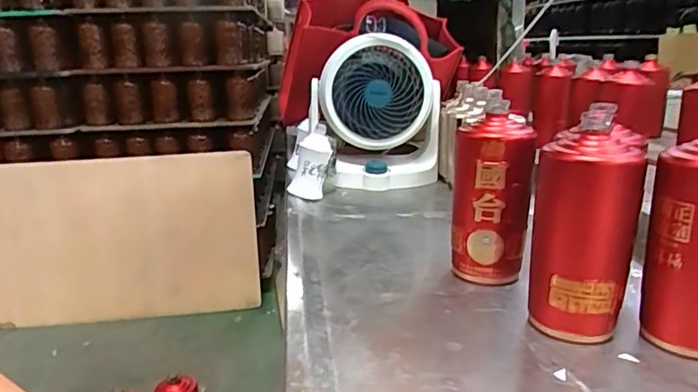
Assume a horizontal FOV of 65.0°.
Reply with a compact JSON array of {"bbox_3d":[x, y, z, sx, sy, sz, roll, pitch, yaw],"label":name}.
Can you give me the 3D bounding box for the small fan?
[{"bbox_3d":[0.050,-0.149,0.991,0.227,0.248,0.133,0,15,7],"label":"small fan"}]

